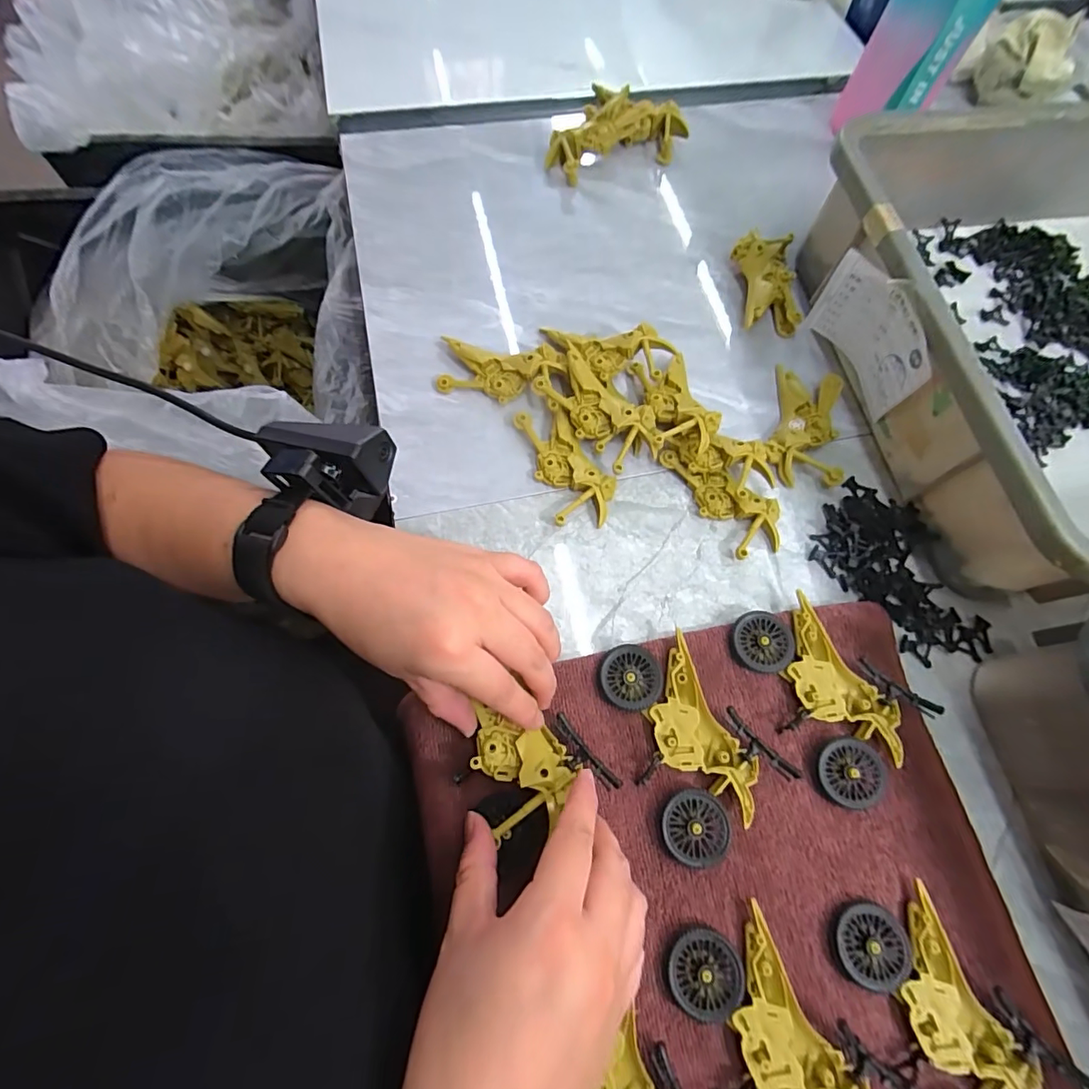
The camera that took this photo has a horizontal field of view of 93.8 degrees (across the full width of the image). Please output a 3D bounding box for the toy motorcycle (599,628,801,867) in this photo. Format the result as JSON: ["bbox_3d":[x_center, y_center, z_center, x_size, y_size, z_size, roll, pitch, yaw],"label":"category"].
[{"bbox_3d":[0.081,0.109,0.294,0.074,0.015,0.114,-26,72,-12],"label":"toy motorcycle"}]

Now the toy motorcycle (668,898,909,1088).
[{"bbox_3d":[0.108,0.242,0.244,0.075,0.017,0.112,-36,75,-15],"label":"toy motorcycle"}]

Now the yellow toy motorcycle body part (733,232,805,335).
[{"bbox_3d":[0.185,-0.219,0.425,0.049,0.028,0.090,2,69,-2],"label":"yellow toy motorcycle body part"}]

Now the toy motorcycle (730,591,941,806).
[{"bbox_3d":[0.164,0.087,0.307,0.076,0.016,0.113,-40,76,-16],"label":"toy motorcycle"}]

